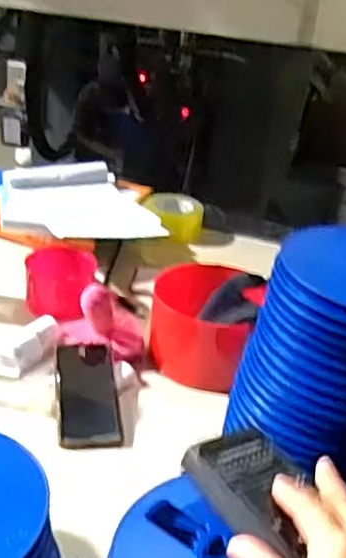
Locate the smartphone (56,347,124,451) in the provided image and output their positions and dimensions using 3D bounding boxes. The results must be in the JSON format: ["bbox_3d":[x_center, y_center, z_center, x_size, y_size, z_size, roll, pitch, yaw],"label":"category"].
[{"bbox_3d":[-0.107,0.139,0.829,0.072,0.013,0.176,-1,36,-12],"label":"smartphone"}]

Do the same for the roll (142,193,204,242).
[{"bbox_3d":[0.000,-0.124,1.302,0.114,0.055,0.114,5,27,-3],"label":"roll"}]

